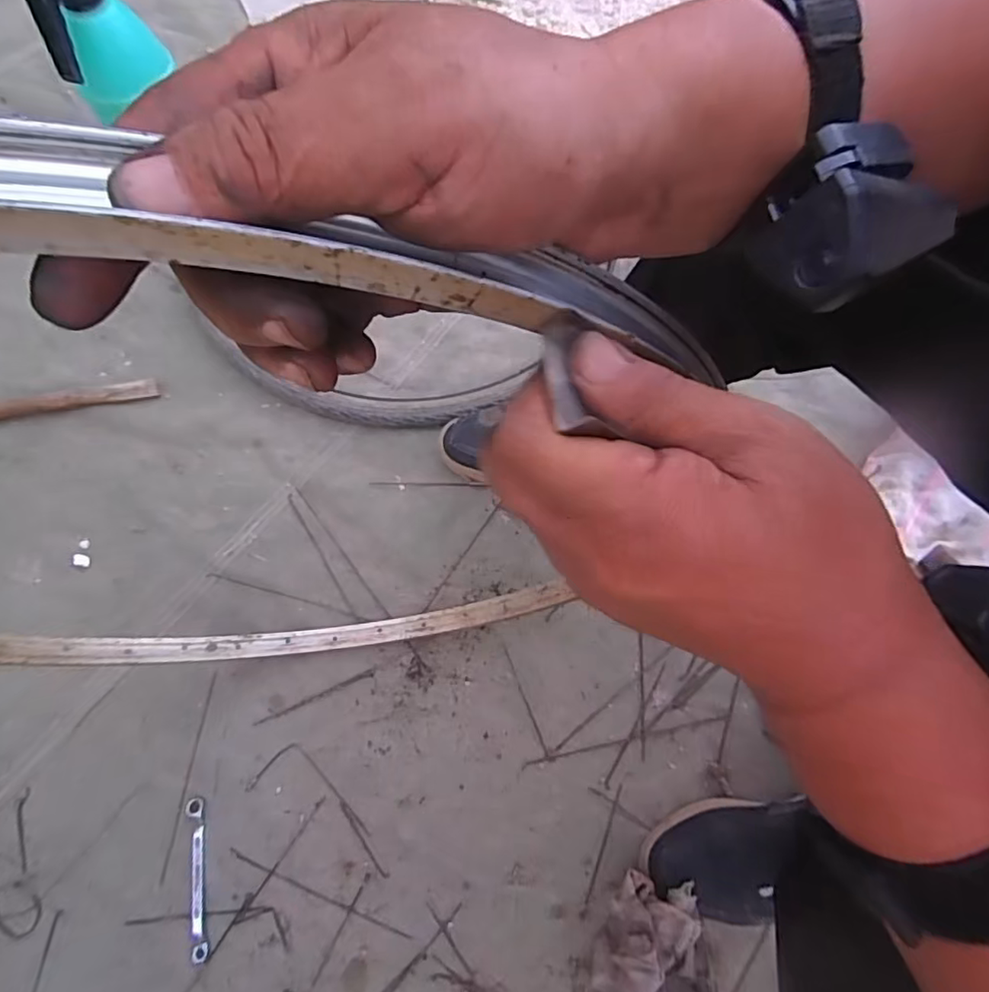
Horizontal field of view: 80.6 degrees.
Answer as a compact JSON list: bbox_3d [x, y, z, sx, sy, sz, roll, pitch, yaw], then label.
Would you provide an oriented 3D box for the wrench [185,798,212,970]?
[{"bbox_3d":[-0.286,0.367,0.562,0.017,0.005,0.138,-11,71,-5],"label":"wrench"}]

